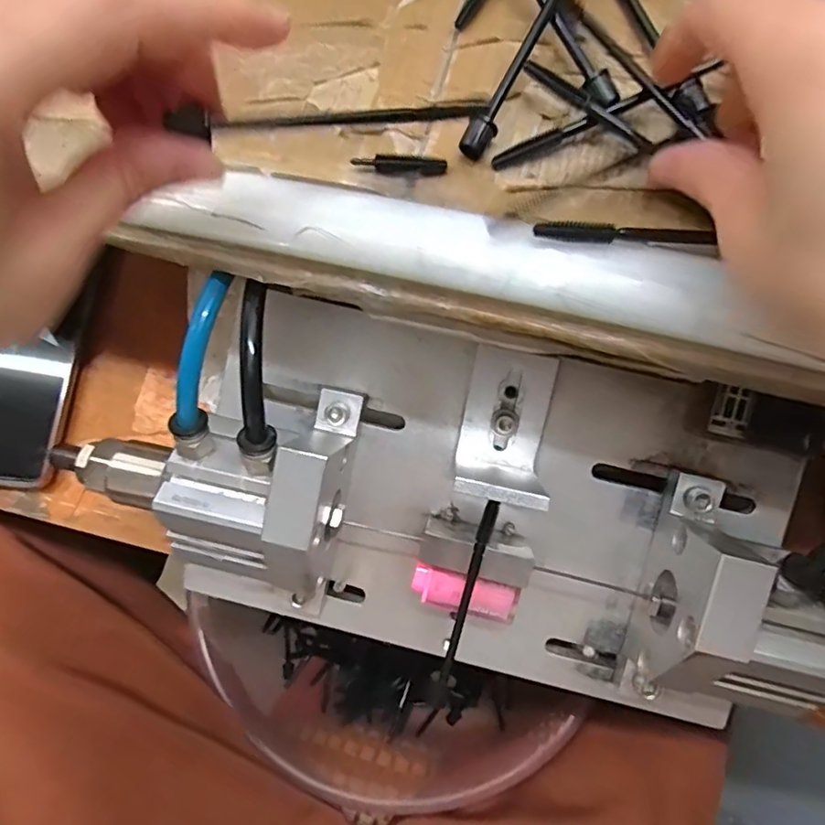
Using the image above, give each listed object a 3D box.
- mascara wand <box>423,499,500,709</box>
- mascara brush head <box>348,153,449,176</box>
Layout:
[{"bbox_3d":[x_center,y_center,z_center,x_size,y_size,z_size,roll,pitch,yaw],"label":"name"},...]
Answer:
[{"bbox_3d":[0.022,0.085,0.258,0.011,0.004,0.096,16,95,6],"label":"mascara wand"},{"bbox_3d":[-0.005,-0.089,0.209,0.033,0.005,0.005,3,75,2],"label":"mascara brush head"}]

